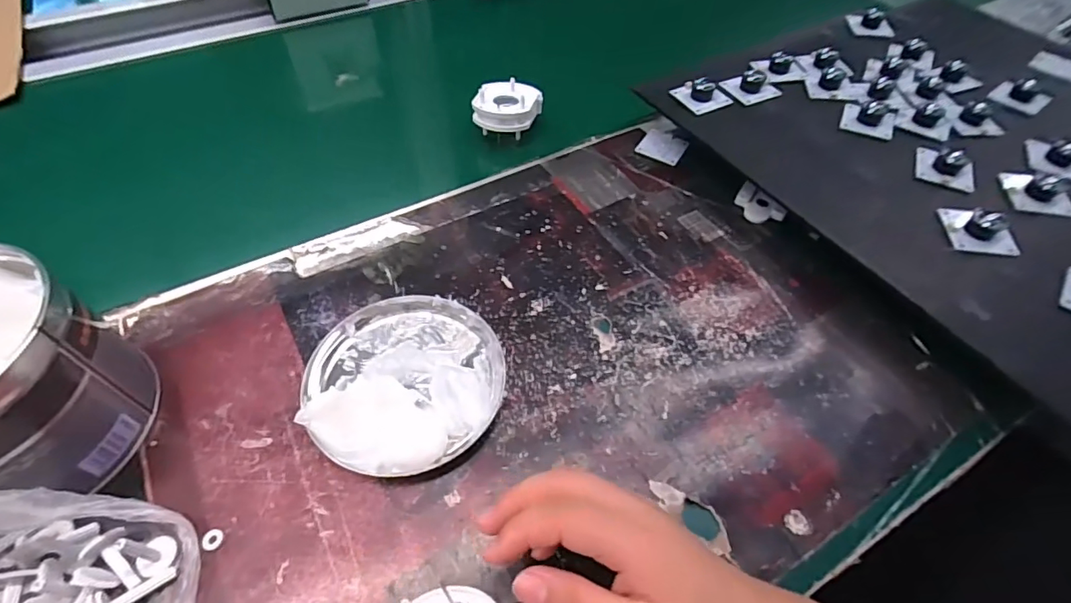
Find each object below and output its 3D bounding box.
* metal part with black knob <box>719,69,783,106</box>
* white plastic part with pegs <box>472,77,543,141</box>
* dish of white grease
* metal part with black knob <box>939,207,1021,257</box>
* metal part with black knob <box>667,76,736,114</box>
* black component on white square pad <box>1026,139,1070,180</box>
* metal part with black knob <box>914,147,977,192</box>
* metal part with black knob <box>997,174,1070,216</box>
[{"bbox_3d":[0.209,-0.209,0.497,0.043,0.017,0.041,-24,58,-18],"label":"metal part with black knob"},{"bbox_3d":[-0.027,-0.189,0.516,0.064,0.036,0.059,5,53,2],"label":"white plastic part with pegs"},{"bbox_3d":[-0.086,0.049,0.341,0.125,0.021,0.125,1,53,-1],"label":"dish of white grease"},{"bbox_3d":[0.331,-0.055,0.384,0.042,0.021,0.043,7,53,4],"label":"metal part with black knob"},{"bbox_3d":[0.159,-0.198,0.488,0.042,0.020,0.044,-21,57,-17],"label":"metal part with black knob"},{"bbox_3d":[0.445,-0.124,0.437,0.041,0.021,0.040,26,54,17],"label":"black component on white square pad"},{"bbox_3d":[0.342,-0.115,0.427,0.042,0.018,0.040,22,53,14],"label":"metal part with black knob"},{"bbox_3d":[0.402,-0.087,0.413,0.049,0.017,0.031,23,53,14],"label":"metal part with black knob"}]

